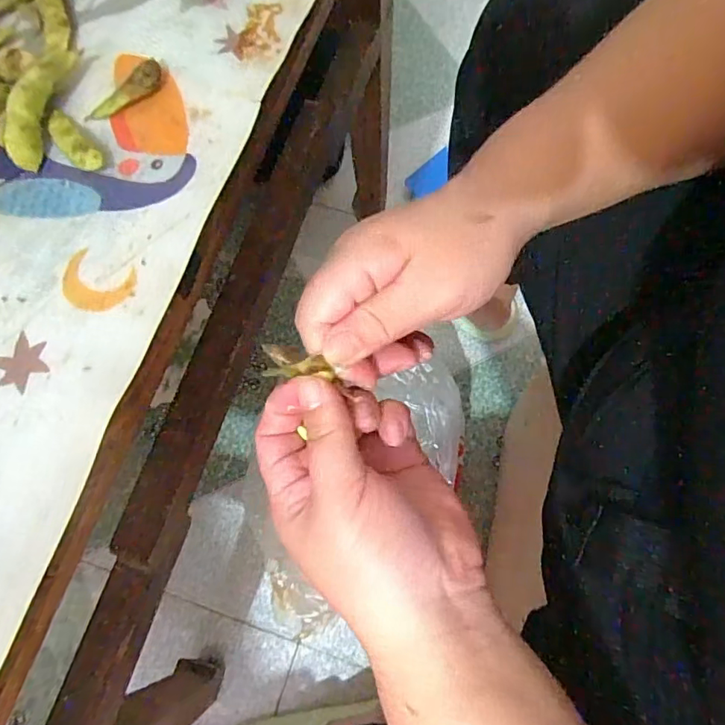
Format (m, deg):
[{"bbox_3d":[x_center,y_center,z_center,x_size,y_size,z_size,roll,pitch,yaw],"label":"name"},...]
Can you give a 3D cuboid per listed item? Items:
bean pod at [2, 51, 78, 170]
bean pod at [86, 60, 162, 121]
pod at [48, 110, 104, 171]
[{"bbox_3d":[-0.145,-0.116,0.232,0.014,0.013,0.061,8,72,4],"label":"bean pod"},{"bbox_3d":[-0.108,-0.123,0.237,0.039,0.007,0.014,-43,76,-12],"label":"bean pod"},{"bbox_3d":[-0.128,-0.098,0.228,0.012,0.007,0.041,-39,75,-11],"label":"pod"}]

